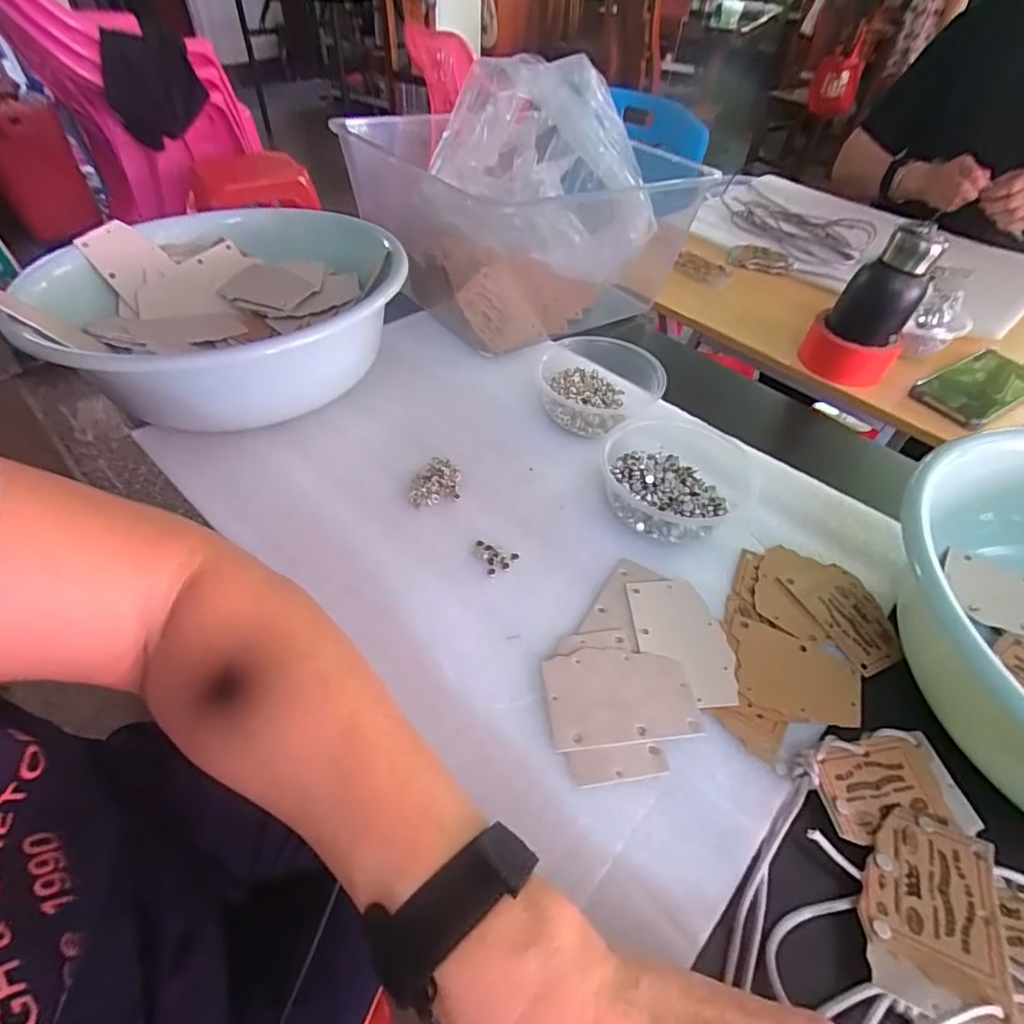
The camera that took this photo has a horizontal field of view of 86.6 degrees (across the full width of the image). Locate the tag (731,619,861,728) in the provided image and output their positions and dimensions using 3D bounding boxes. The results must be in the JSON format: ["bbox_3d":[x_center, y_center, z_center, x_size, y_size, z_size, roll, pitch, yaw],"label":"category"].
[{"bbox_3d":[0.173,0.099,0.330,0.074,0.004,0.055,16,48,11],"label":"tag"}]

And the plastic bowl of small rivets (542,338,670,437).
[{"bbox_3d":[0.074,-0.111,0.485,0.112,0.043,0.119,2,47,-2],"label":"plastic bowl of small rivets"}]

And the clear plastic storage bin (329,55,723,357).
[{"bbox_3d":[0.007,-0.380,0.625,0.341,0.189,0.356,-31,56,-28],"label":"clear plastic storage bin"}]

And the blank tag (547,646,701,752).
[{"bbox_3d":[0.062,0.106,0.315,0.084,0.006,0.054,-3,47,-7],"label":"blank tag"}]

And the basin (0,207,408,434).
[{"bbox_3d":[-0.243,-0.174,0.483,0.285,0.097,0.302,-9,48,-12],"label":"basin"}]

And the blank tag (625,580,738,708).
[{"bbox_3d":[0.107,0.079,0.342,0.055,0.004,0.084,-1,49,-1],"label":"blank tag"}]

